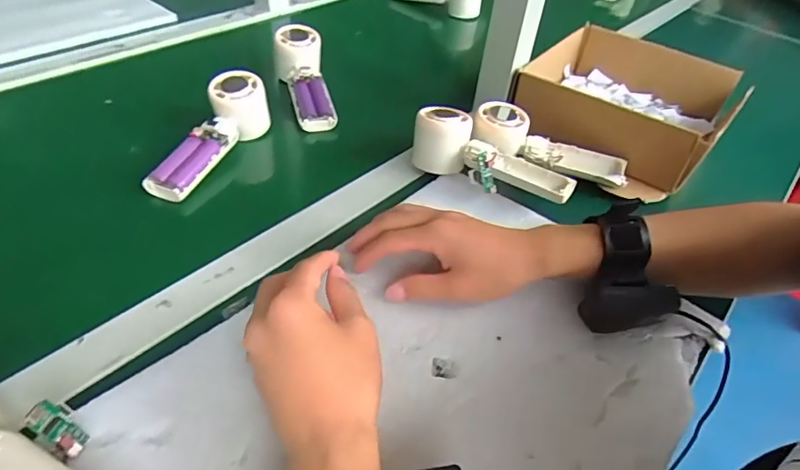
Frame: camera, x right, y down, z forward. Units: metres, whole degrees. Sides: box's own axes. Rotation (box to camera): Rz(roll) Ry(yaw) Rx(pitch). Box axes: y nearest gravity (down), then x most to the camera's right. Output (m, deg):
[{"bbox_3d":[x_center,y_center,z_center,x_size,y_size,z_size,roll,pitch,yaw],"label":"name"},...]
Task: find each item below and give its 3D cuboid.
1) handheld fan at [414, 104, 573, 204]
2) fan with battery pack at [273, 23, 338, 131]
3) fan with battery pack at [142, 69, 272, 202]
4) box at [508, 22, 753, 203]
[{"bbox_3d":[0.088,-0.072,0.495,0.161,0.055,0.062,27,47,20],"label":"handheld fan"},{"bbox_3d":[-0.115,-0.185,0.618,0.054,0.054,0.157,-11,62,-18],"label":"fan with battery pack"},{"bbox_3d":[-0.194,-0.097,0.514,0.054,0.048,0.160,19,59,13],"label":"fan with battery pack"},{"bbox_3d":[0.267,-0.159,0.601,0.212,0.072,0.273,33,49,25],"label":"box"}]

